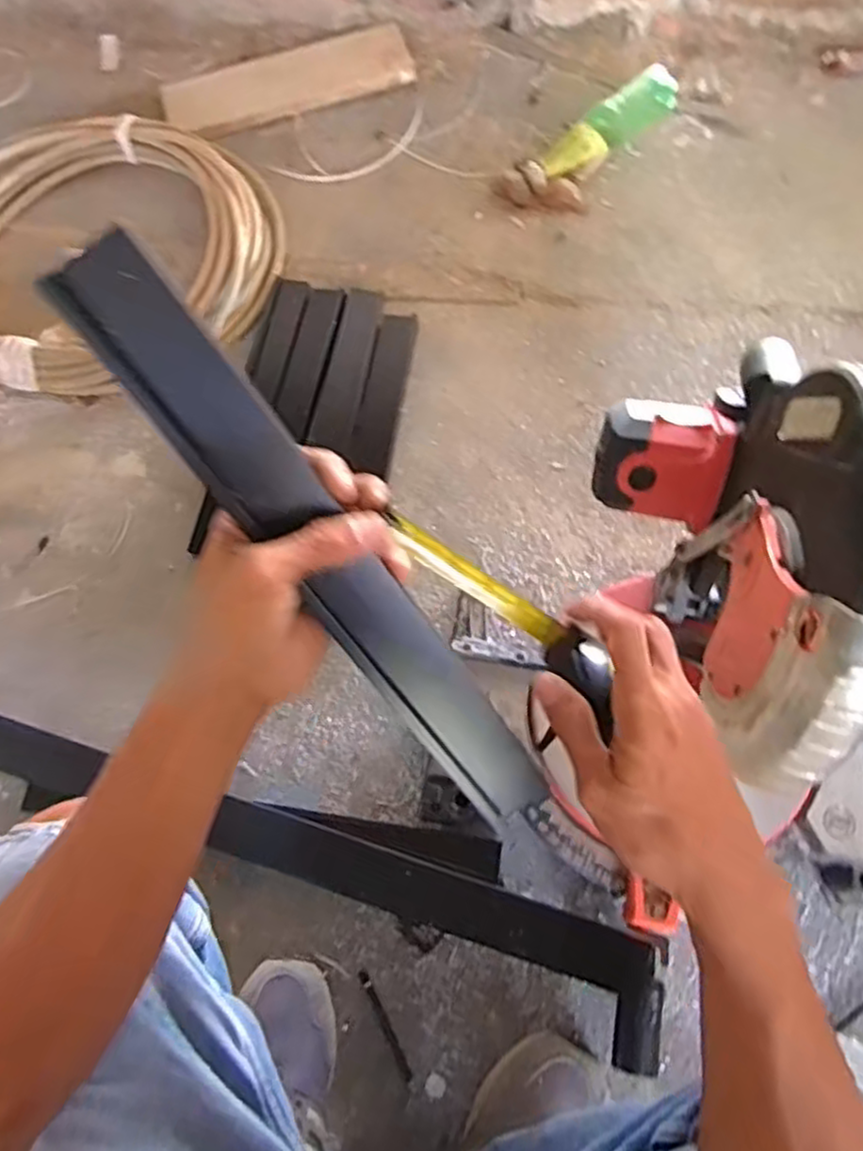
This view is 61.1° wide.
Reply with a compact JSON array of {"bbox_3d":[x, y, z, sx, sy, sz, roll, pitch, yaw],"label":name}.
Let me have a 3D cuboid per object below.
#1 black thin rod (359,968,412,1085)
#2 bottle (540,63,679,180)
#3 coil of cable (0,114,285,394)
[{"bbox_3d":[-0.043,0.414,0.673,0.009,0.006,0.097,-28,73,-7],"label":"black thin rod"},{"bbox_3d":[0.232,-0.594,0.974,0.199,0.058,0.049,-35,74,5],"label":"bottle"},{"bbox_3d":[-0.454,-0.427,0.958,0.488,0.054,0.409,25,75,10],"label":"coil of cable"}]

